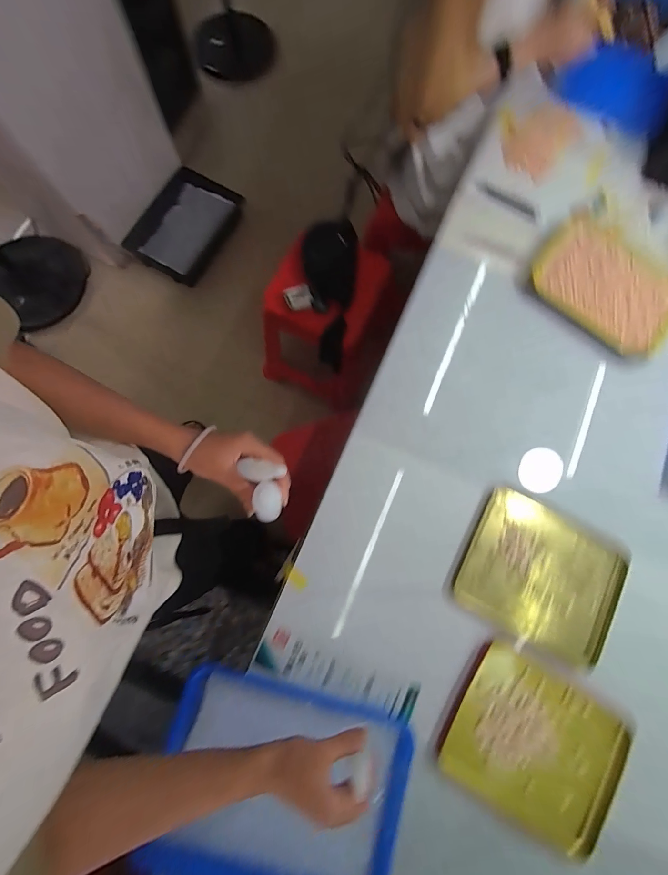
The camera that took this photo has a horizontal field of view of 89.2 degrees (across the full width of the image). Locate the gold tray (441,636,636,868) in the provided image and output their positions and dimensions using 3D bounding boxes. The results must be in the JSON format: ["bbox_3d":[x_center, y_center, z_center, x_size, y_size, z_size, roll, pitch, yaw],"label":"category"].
[{"bbox_3d":[0.287,0.442,0.491,0.239,0.033,0.205,29,79,2],"label":"gold tray"}]

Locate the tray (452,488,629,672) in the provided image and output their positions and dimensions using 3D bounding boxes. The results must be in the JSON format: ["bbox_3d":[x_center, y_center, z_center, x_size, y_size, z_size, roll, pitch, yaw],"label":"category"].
[{"bbox_3d":[0.333,0.220,0.544,0.236,0.024,0.209,29,79,2],"label":"tray"}]

